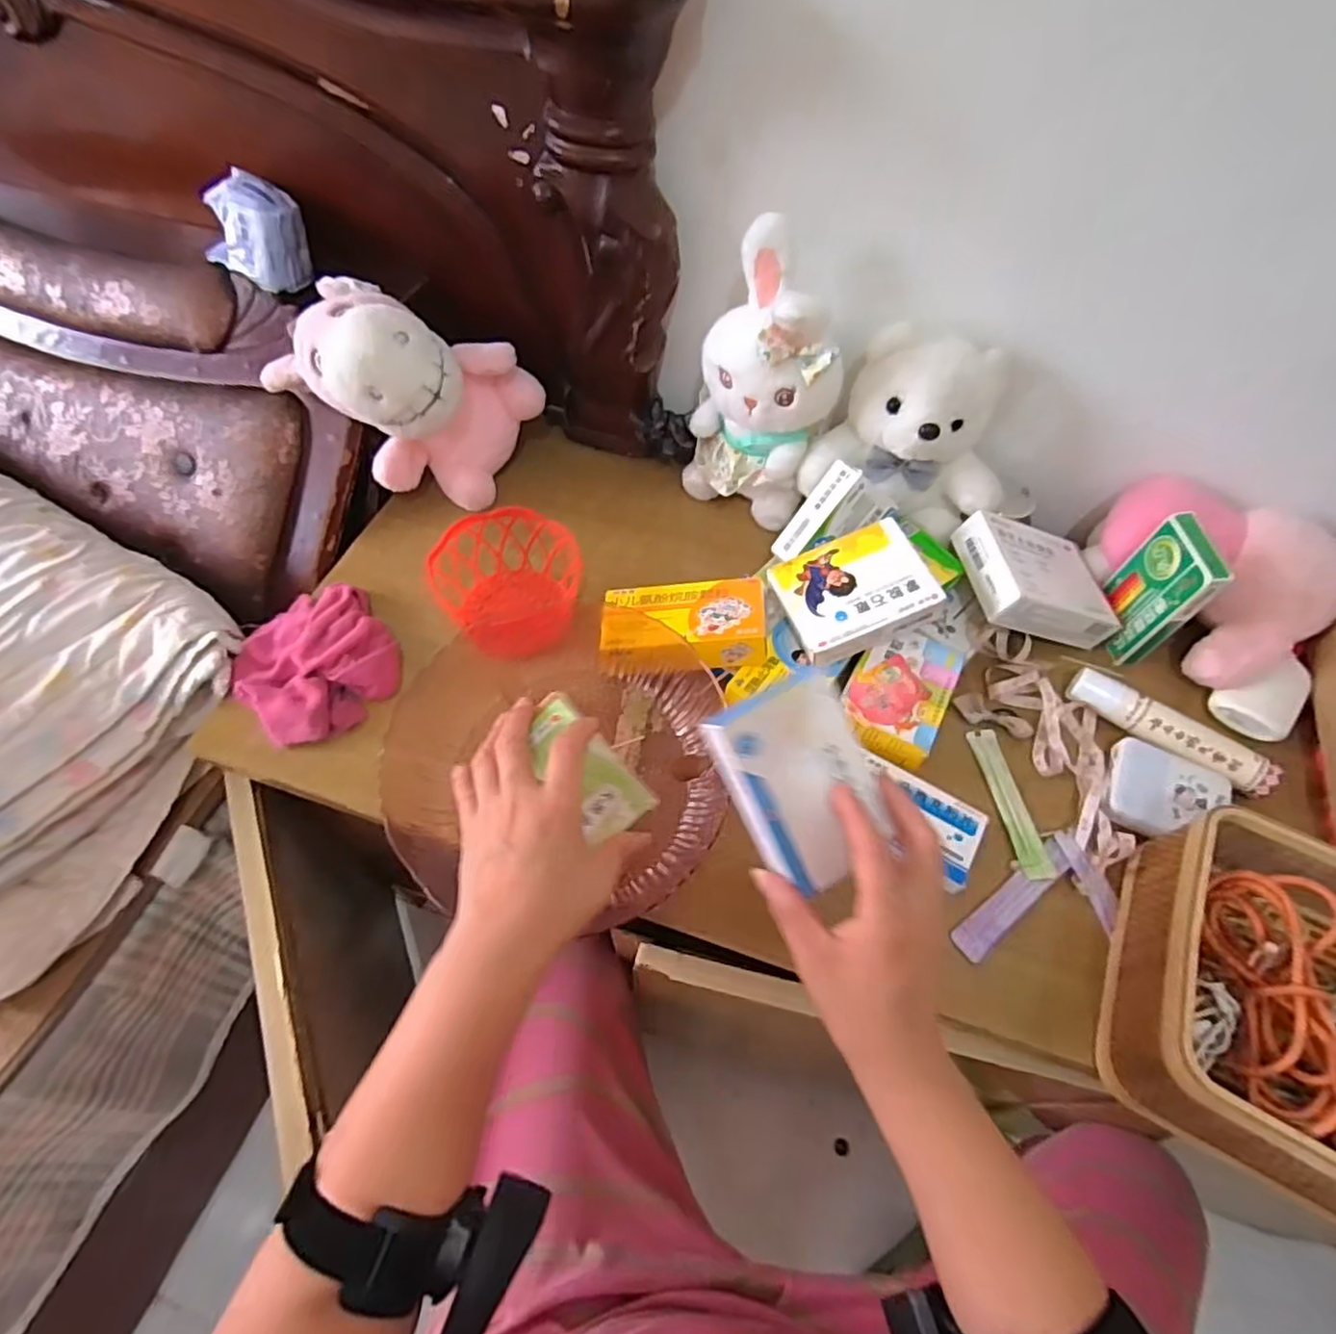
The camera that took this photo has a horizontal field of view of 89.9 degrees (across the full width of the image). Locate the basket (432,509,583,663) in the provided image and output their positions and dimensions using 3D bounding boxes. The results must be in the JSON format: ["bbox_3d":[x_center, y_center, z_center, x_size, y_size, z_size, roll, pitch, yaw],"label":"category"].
[{"bbox_3d":[-0.142,-0.071,0.618,0.127,0.066,0.145,-23,60,-17],"label":"basket"}]

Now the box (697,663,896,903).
[{"bbox_3d":[0.081,0.064,0.392,0.083,0.013,0.116,-30,94,-16],"label":"box"}]

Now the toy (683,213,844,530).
[{"bbox_3d":[0.092,-0.265,0.633,0.132,0.236,0.101,23,58,13],"label":"toy"}]

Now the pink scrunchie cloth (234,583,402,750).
[{"bbox_3d":[-0.311,-0.007,0.591,0.132,0.034,0.138,-35,64,-23],"label":"pink scrunchie cloth"}]

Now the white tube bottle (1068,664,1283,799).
[{"bbox_3d":[0.433,0.057,0.581,0.161,0.034,0.030,37,62,21],"label":"white tube bottle"}]

